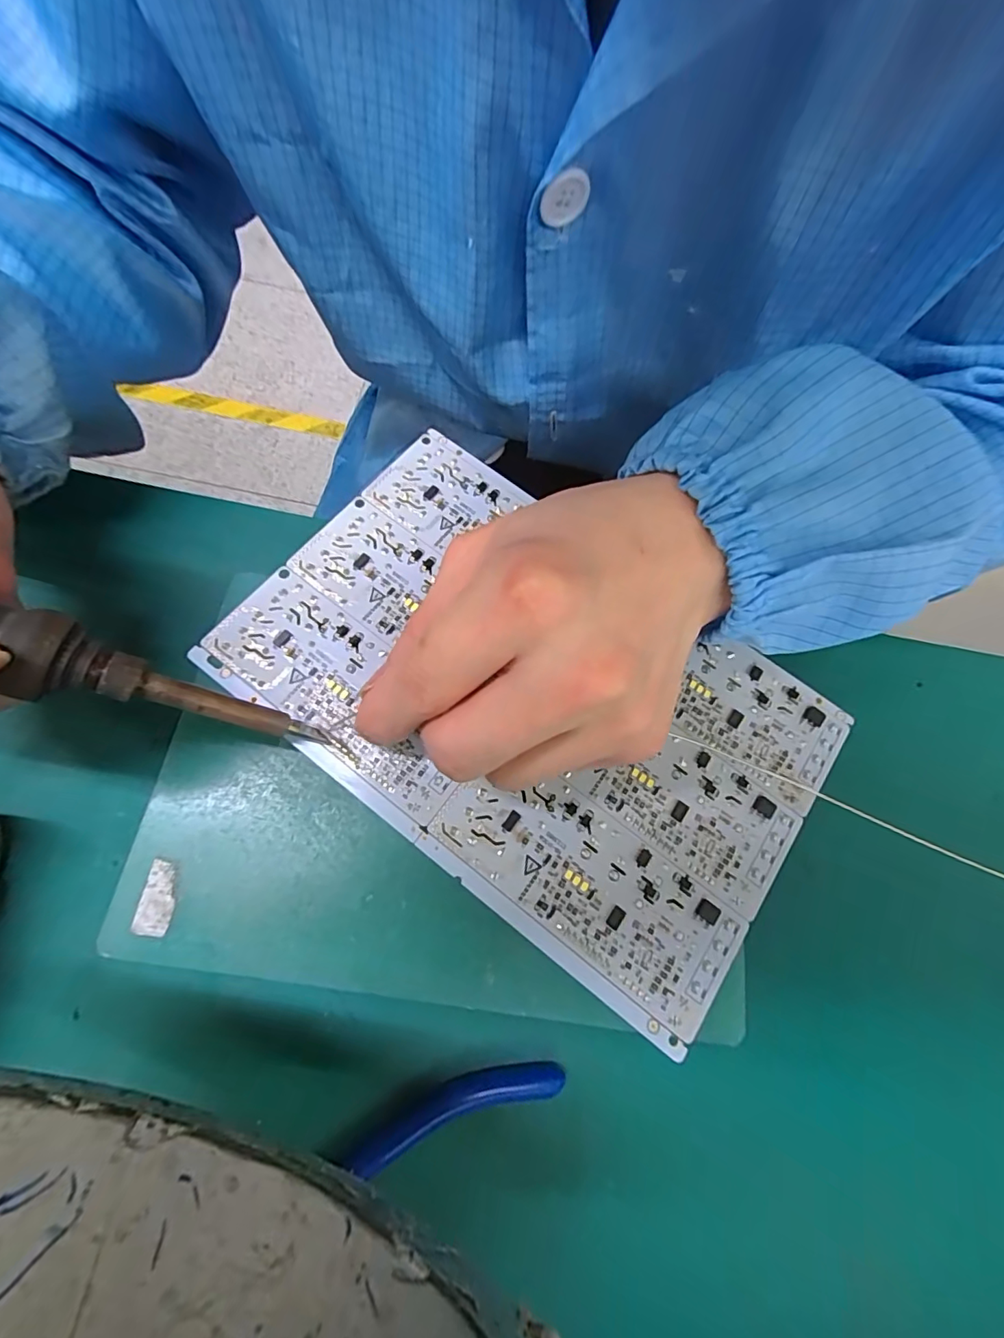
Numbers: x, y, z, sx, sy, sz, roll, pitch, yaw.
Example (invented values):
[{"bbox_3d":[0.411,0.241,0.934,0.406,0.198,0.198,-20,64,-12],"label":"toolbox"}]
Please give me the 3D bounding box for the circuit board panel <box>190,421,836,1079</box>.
[{"bbox_3d":[0.011,0.008,0.185,0.208,0.004,0.132,37,73,7],"label":"circuit board panel"}]

